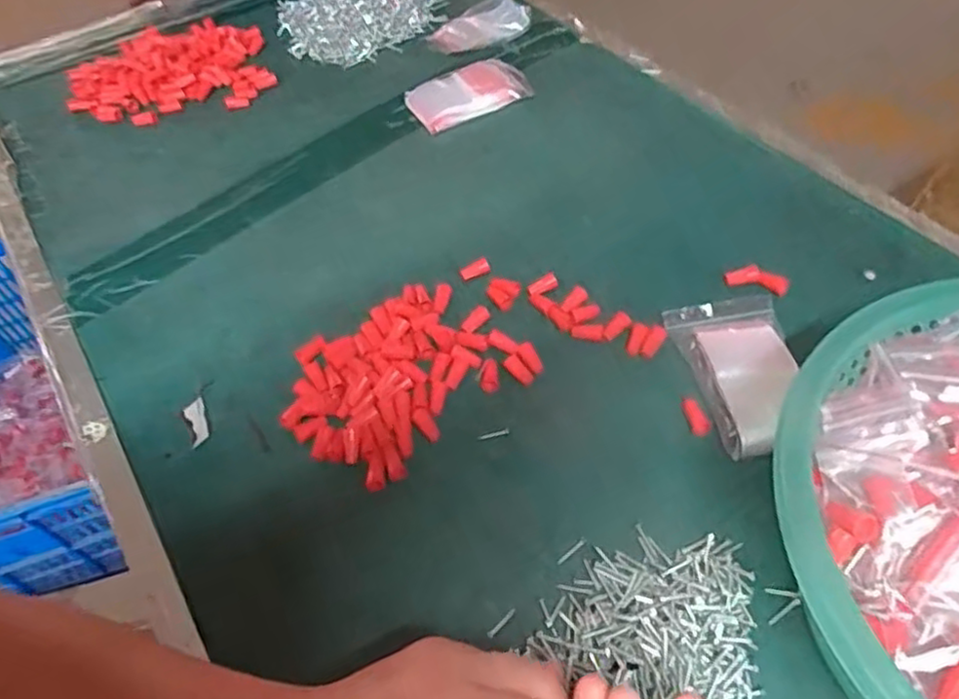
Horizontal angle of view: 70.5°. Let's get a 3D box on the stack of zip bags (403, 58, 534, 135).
[{"bbox_3d":[-0.010,-0.250,0.659,0.114,0.026,0.068,-24,53,-15],"label":"stack of zip bags"}]

